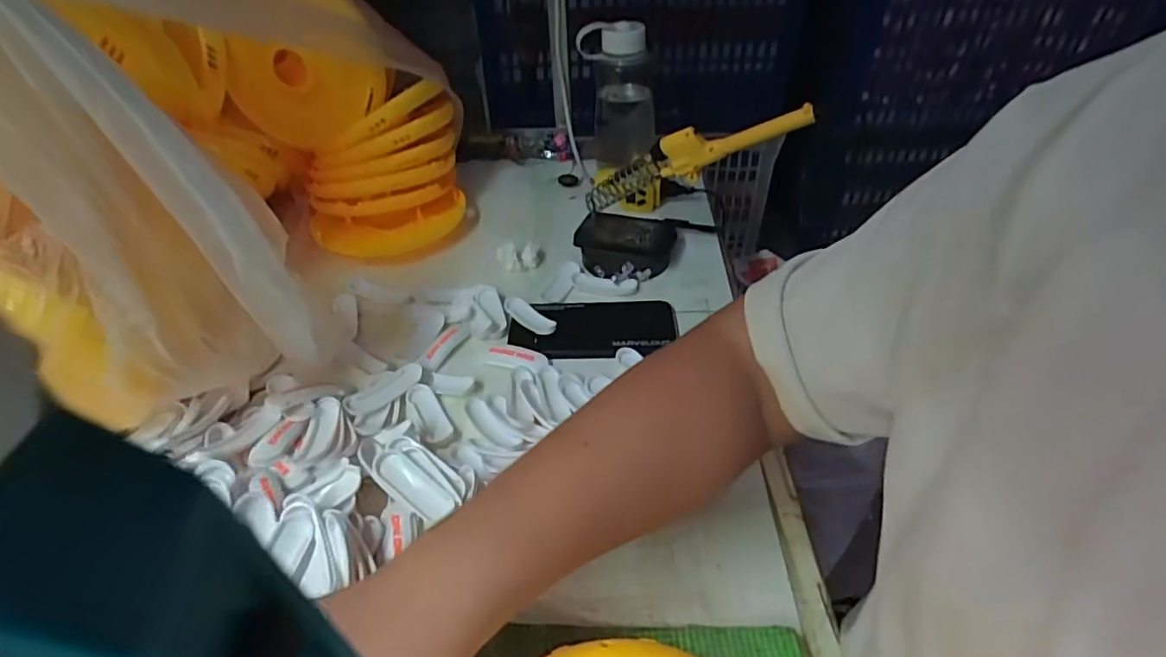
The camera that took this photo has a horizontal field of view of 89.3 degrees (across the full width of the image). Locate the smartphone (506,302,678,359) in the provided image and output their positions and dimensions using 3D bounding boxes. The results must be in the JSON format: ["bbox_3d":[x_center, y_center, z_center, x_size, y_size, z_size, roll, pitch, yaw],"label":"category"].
[{"bbox_3d":[0.009,-0.006,0.570,0.156,0.013,0.081,0,41,2],"label":"smartphone"}]

